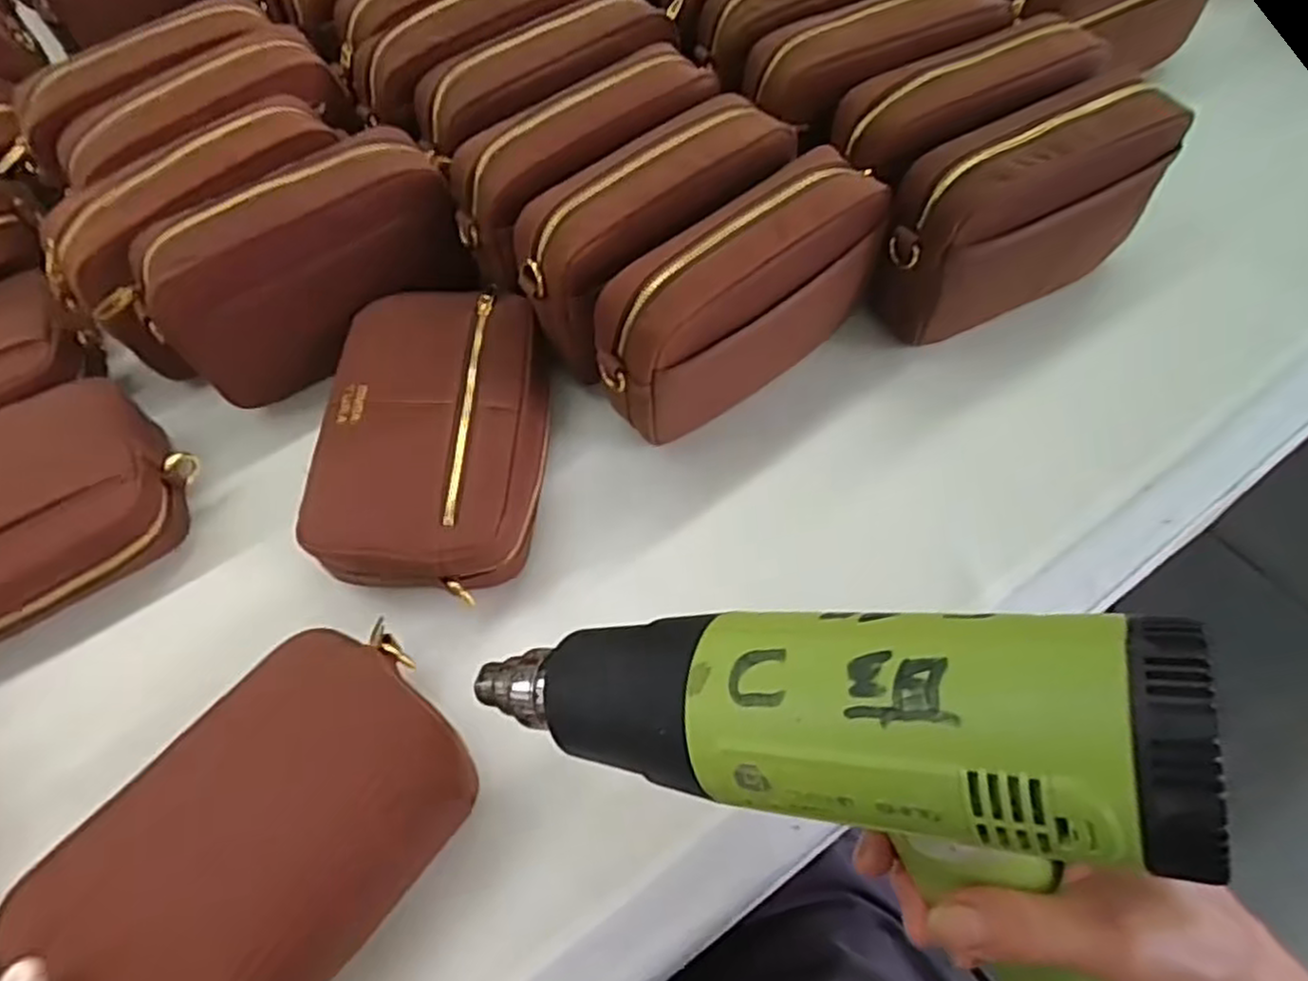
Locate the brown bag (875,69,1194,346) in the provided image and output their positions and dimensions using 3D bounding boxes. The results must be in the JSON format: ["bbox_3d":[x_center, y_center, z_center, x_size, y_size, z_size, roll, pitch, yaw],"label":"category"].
[{"bbox_3d":[0.230,-0.177,0.479,0.188,0.111,0.070,-24,63,-10],"label":"brown bag"}]

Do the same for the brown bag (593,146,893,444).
[{"bbox_3d":[0.051,-0.108,0.465,0.188,0.137,0.069,-31,64,-13],"label":"brown bag"}]

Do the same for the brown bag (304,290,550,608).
[{"bbox_3d":[-0.134,-0.027,0.470,0.130,0.068,0.195,1,62,3],"label":"brown bag"}]

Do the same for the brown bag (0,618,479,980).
[{"bbox_3d":[-0.180,0.161,0.350,0.123,0.048,0.187,33,68,19],"label":"brown bag"}]

